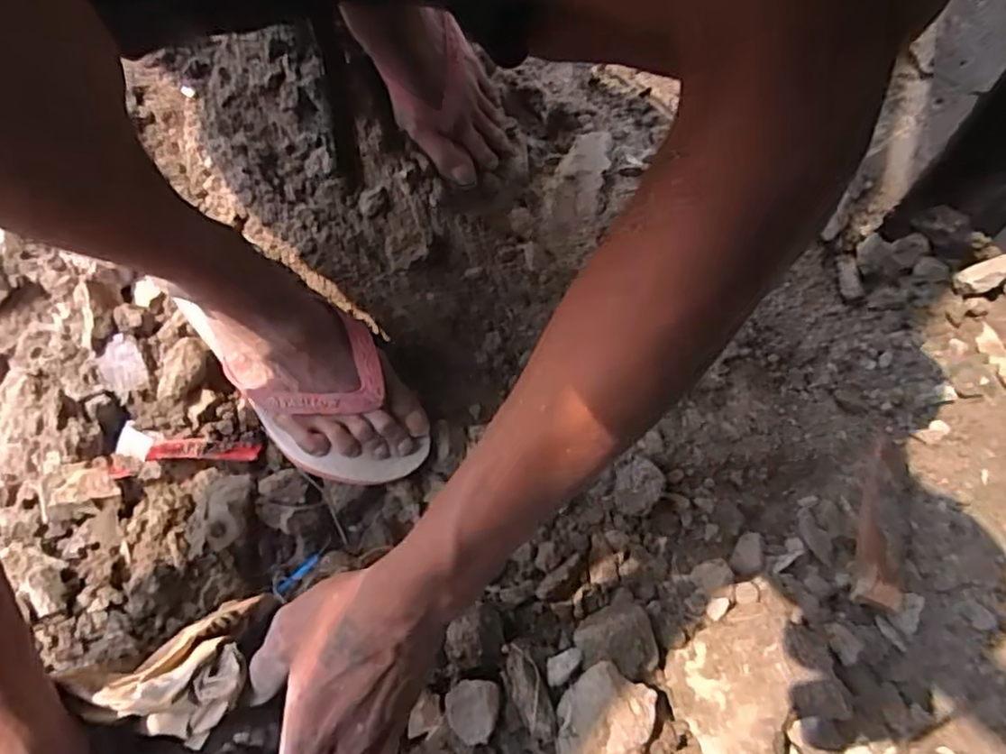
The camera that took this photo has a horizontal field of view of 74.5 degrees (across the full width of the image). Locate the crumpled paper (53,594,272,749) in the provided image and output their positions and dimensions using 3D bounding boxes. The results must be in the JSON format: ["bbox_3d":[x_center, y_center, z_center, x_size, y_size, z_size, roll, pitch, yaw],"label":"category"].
[{"bbox_3d":[-0.182,0.174,0.377,0.093,0.061,0.065,-33,67,-12],"label":"crumpled paper"}]

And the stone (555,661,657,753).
[{"bbox_3d":[0.072,0.253,0.486,0.069,0.035,0.076,29,69,15],"label":"stone"}]

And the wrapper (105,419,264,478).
[{"bbox_3d":[-0.239,0.056,0.502,0.099,0.011,0.042,4,62,-21],"label":"wrapper"}]

